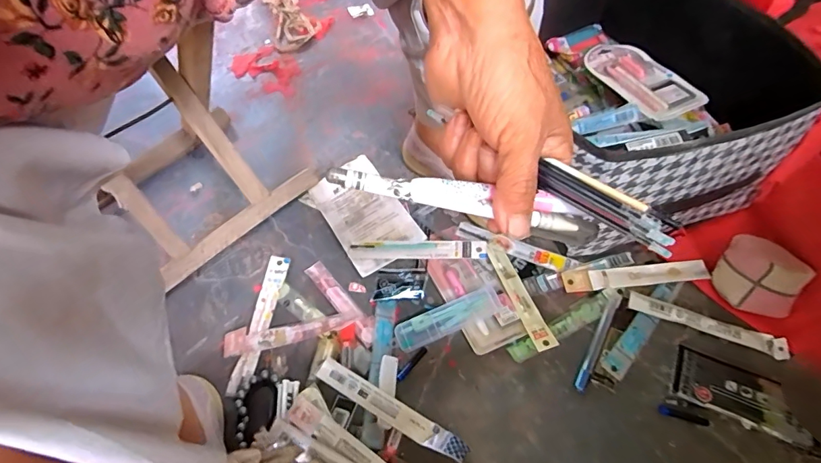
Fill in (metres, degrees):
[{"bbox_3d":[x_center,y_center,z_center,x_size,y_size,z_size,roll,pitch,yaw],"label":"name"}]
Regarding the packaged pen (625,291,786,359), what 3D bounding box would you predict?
[{"bbox_3d":[0.338,0.104,0.511,0.169,0.009,0.022,17,55,13],"label":"packaged pen"}]

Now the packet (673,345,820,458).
[{"bbox_3d":[0.348,0.170,0.467,0.129,0.007,0.065,21,57,16],"label":"packet"}]

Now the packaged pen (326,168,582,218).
[{"bbox_3d":[0.024,-0.019,0.229,0.129,0.010,0.014,6,52,-13],"label":"packaged pen"}]

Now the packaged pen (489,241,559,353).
[{"bbox_3d":[0.131,0.074,0.545,0.026,0.009,0.150,-15,54,-10],"label":"packaged pen"}]

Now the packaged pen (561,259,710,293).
[{"bbox_3d":[0.278,0.055,0.555,0.177,0.010,0.027,-5,53,-3],"label":"packaged pen"}]

